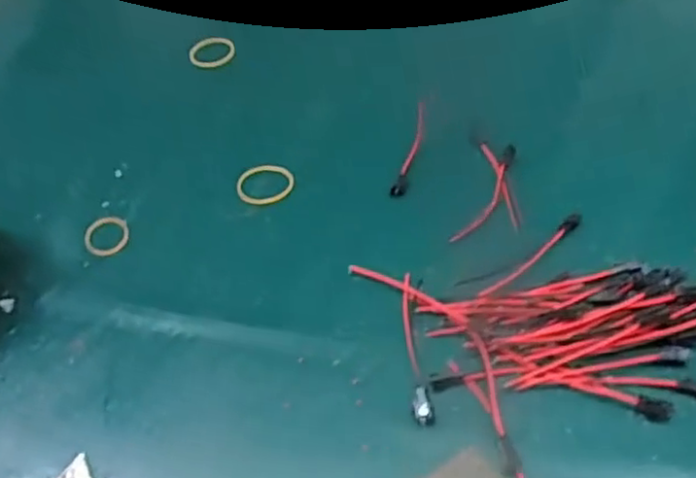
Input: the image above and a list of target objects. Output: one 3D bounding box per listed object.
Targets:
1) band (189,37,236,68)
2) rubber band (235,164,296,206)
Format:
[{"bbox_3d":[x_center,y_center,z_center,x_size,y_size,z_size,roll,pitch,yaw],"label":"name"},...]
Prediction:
[{"bbox_3d":[-0.119,-0.166,0.598,0.040,0.004,0.040,25,56,23],"label":"band"},{"bbox_3d":[-0.059,-0.041,0.489,0.039,0.004,0.039,-2,50,2],"label":"rubber band"}]

